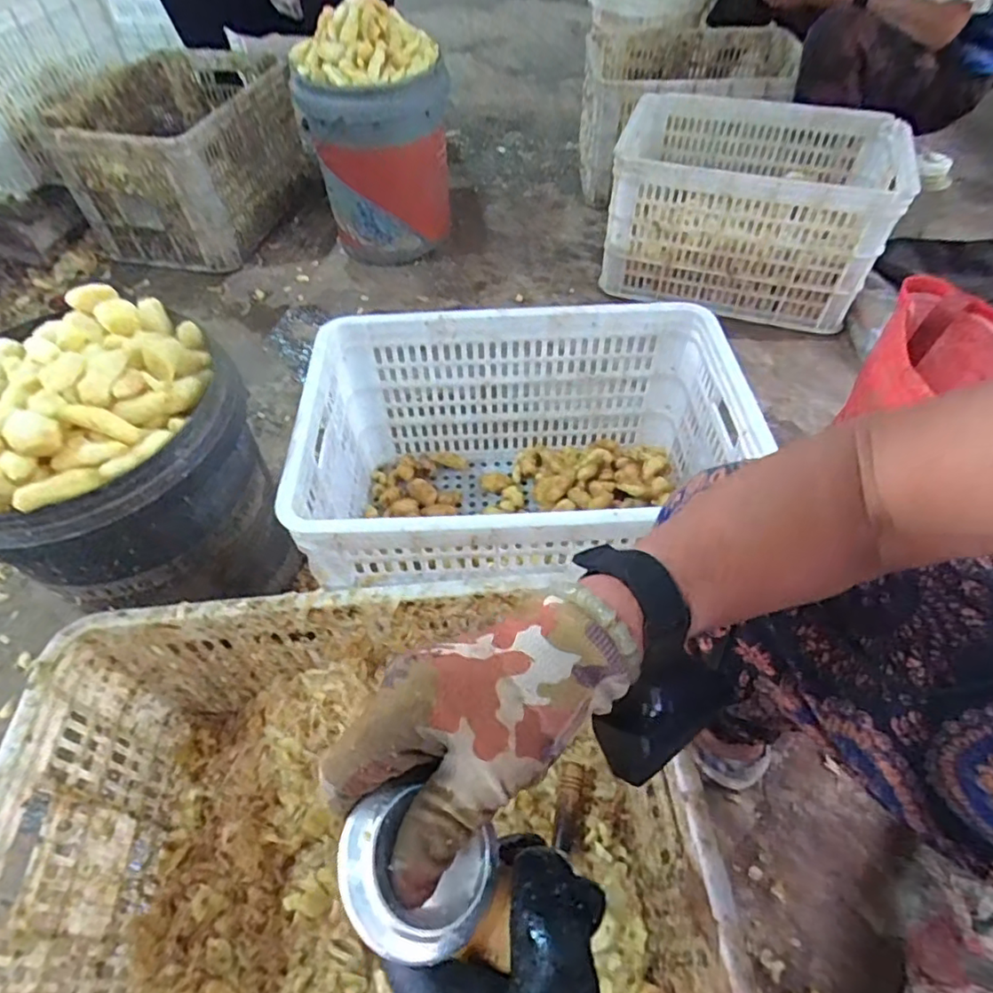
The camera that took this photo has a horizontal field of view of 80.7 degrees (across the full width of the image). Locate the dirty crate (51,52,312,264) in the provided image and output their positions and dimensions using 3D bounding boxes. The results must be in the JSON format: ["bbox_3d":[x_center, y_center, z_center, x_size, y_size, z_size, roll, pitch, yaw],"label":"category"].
[{"bbox_3d":[-0.690,-0.783,1.361,0.399,0.295,0.477,7,53,11],"label":"dirty crate"}]

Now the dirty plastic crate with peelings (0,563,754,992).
[{"bbox_3d":[-0.114,0.298,0.511,0.511,0.254,0.356,-6,52,1],"label":"dirty plastic crate with peelings"}]

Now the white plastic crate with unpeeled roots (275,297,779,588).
[{"bbox_3d":[0.041,-0.030,0.786,0.513,0.297,0.344,-4,52,3],"label":"white plastic crate with unpeeled roots"}]

